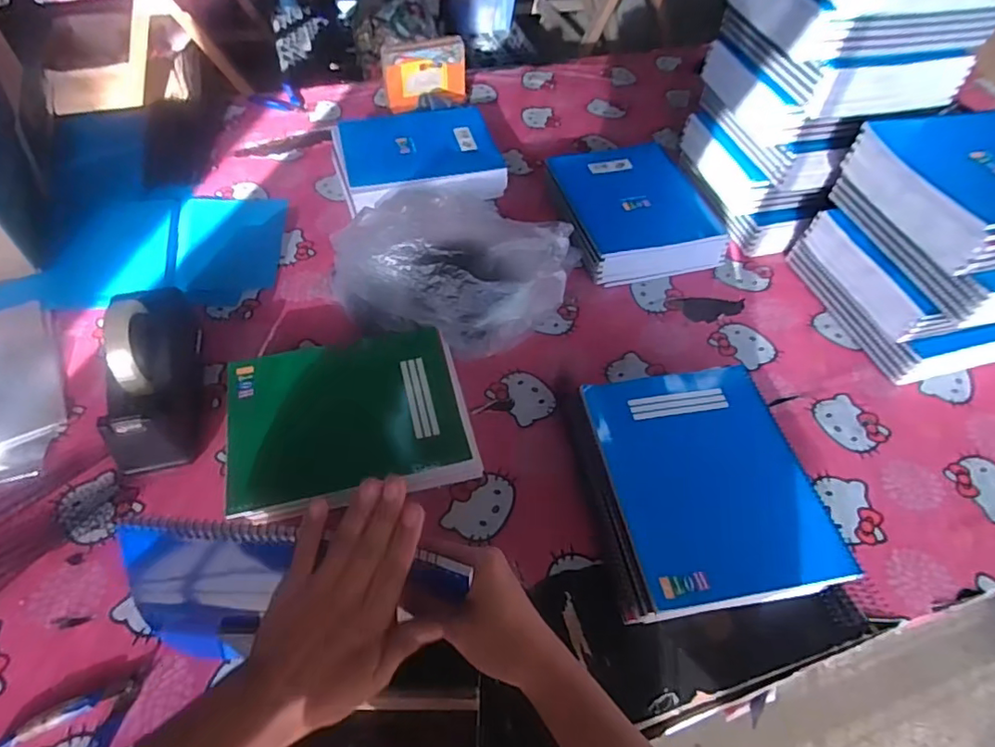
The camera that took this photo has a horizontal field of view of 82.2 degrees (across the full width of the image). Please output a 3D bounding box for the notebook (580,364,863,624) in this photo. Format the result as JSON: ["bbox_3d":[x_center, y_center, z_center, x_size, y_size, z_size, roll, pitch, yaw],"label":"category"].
[{"bbox_3d":[0.210,0.110,0.588,0.212,0.028,0.248,-8,54,-6],"label":"notebook"}]

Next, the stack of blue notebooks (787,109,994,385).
[{"bbox_3d":[0.599,-0.163,0.756,0.263,0.241,0.250,-9,52,-10],"label":"stack of blue notebooks"}]

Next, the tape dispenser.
[{"bbox_3d":[-0.385,-0.002,0.636,0.075,0.122,0.205,-9,52,-10],"label":"tape dispenser"}]

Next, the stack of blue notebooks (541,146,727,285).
[{"bbox_3d":[0.209,-0.260,0.910,0.232,0.064,0.278,-12,53,-12],"label":"stack of blue notebooks"}]

